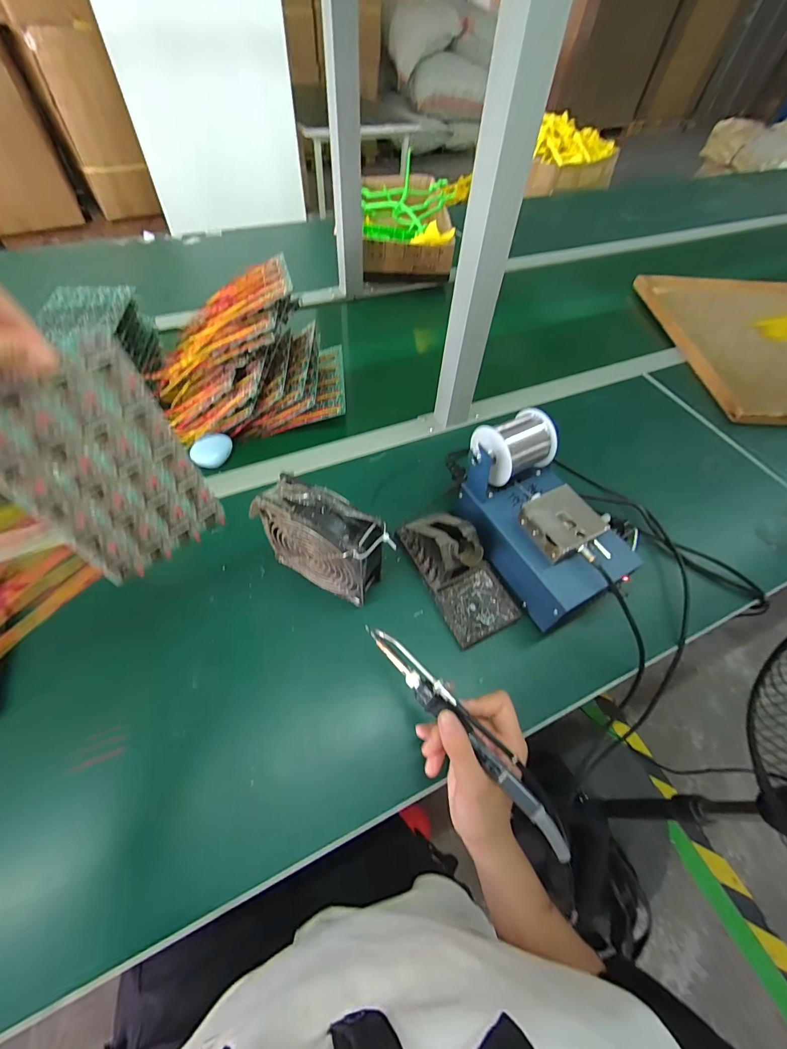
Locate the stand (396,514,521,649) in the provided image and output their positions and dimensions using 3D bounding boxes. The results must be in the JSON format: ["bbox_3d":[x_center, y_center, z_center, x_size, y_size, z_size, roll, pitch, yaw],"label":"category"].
[{"bbox_3d":[0.073,0.042,0.429,0.077,0.066,0.154,-23,60,-18],"label":"stand"}]

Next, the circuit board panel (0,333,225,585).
[{"bbox_3d":[-0.198,-0.033,0.277,0.102,0.166,0.011,-39,57,-23],"label":"circuit board panel"}]

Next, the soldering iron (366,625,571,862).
[{"bbox_3d":[0.052,0.159,0.308,0.018,0.026,0.208,-36,65,-25],"label":"soldering iron"}]

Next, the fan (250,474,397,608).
[{"bbox_3d":[-0.070,0.021,0.406,0.125,0.122,0.050,23,57,12],"label":"fan"}]

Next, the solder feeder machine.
[{"bbox_3d":[0.162,-0.013,0.430,0.115,0.121,0.206,-25,60,-19],"label":"solder feeder machine"}]

